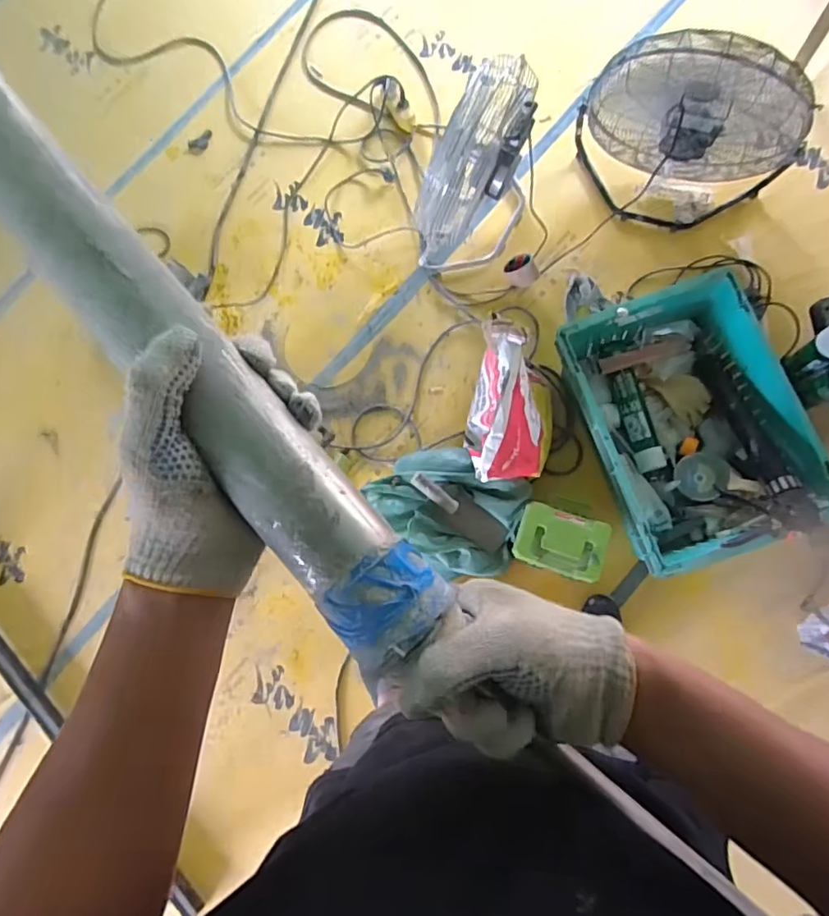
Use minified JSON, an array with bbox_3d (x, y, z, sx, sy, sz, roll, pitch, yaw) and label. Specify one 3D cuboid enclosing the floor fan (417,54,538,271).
[{"bbox_3d":[0.162,-0.689,1.409,0.205,0.399,0.414,29,84,12],"label":"floor fan"}]

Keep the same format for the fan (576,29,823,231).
[{"bbox_3d":[0.649,-0.778,1.339,0.506,0.436,0.188,13,81,10],"label":"fan"}]

